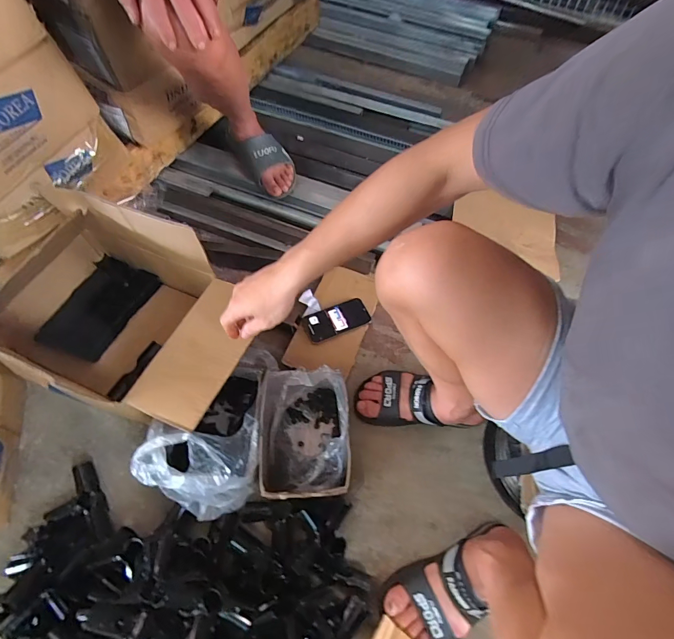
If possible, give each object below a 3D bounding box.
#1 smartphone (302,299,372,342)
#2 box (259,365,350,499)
[{"bbox_3d":[0.000,-0.001,0.816,0.140,0.013,0.070,-21,66,-13],"label":"smartphone"},{"bbox_3d":[-0.062,0.196,0.670,0.155,0.129,0.225,-3,63,-4],"label":"box"}]

